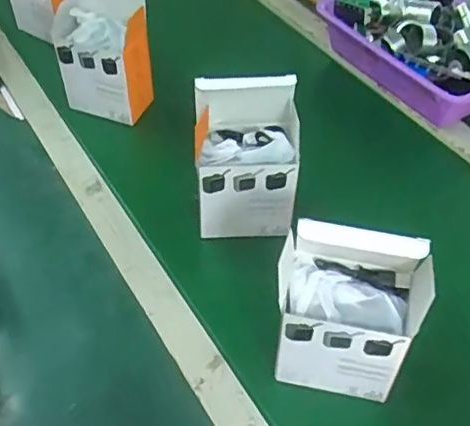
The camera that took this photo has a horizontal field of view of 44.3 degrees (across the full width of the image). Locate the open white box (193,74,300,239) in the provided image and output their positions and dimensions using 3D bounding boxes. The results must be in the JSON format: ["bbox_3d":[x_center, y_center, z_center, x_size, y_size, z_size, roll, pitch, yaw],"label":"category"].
[{"bbox_3d":[0.012,-0.060,0.593,0.101,0.159,0.078,4,48,1],"label":"open white box"}]

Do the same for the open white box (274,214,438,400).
[{"bbox_3d":[0.094,0.079,0.492,0.109,0.131,0.094,9,48,6],"label":"open white box"}]

